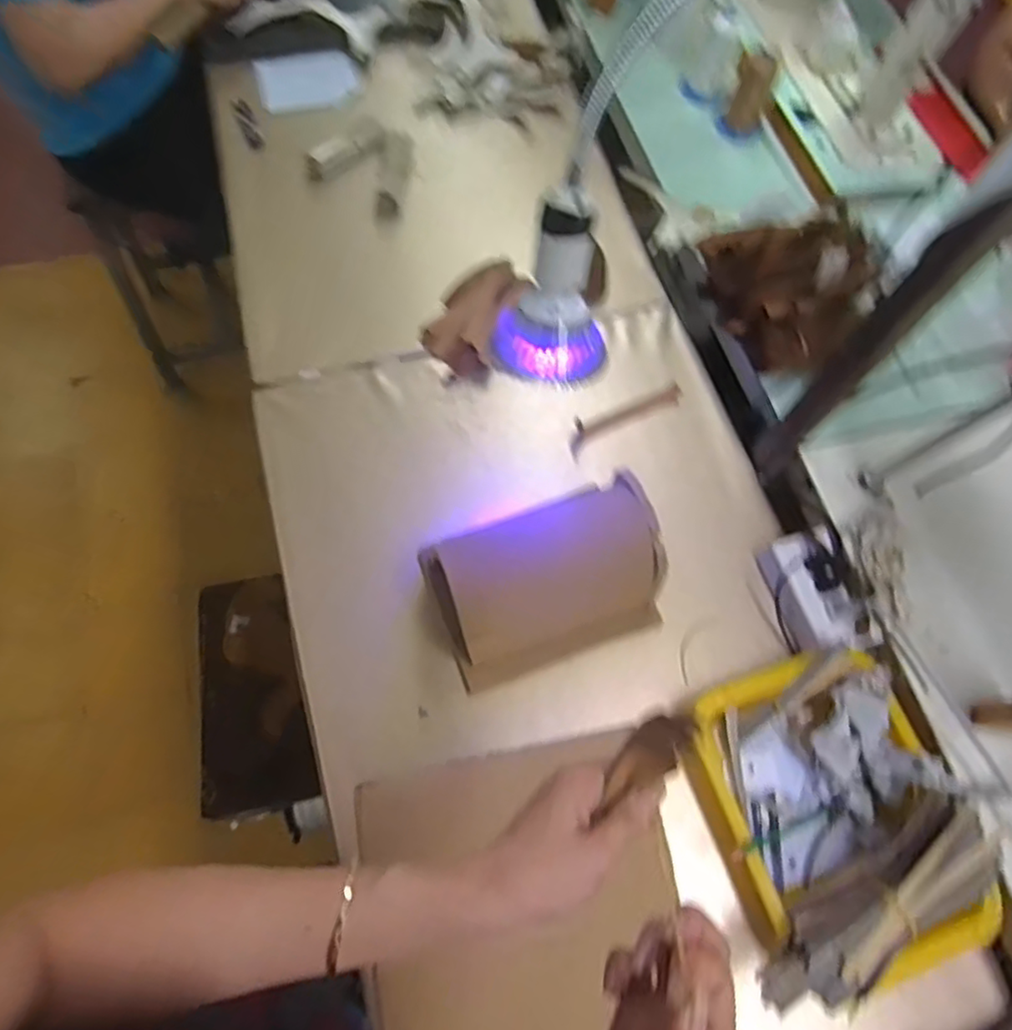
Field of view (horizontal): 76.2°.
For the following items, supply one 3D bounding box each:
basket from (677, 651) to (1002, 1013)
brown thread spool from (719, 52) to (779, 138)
[{"bbox_3d":[0.287,0.255,0.557,0.227,0.059,0.252,-13,69,-9],"label":"basket"},{"bbox_3d":[0.338,-0.585,0.886,0.063,0.085,0.050,19,71,7],"label":"brown thread spool"}]

